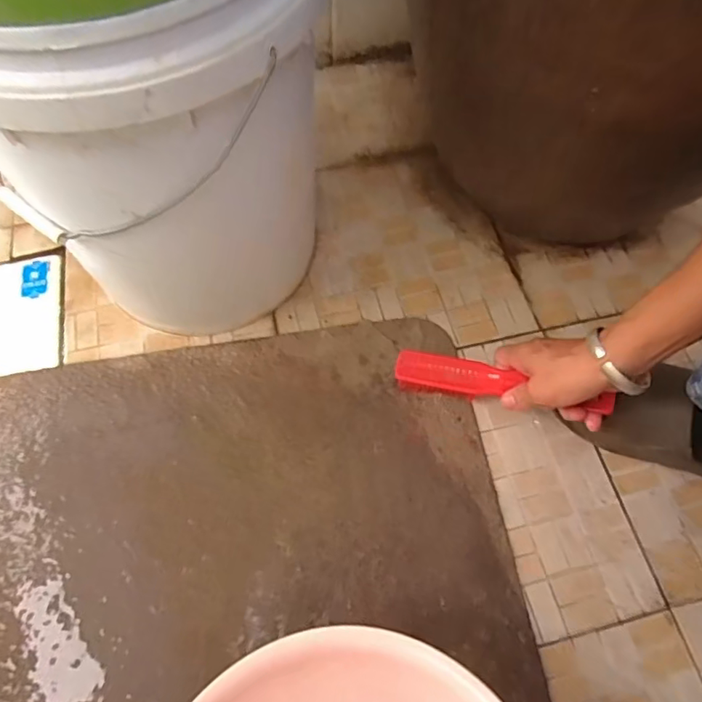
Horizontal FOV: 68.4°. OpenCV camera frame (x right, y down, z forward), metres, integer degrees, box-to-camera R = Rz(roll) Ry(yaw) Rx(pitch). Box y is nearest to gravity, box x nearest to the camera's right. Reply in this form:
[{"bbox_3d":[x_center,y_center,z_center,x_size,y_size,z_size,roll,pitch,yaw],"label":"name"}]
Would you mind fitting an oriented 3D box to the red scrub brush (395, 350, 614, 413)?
[{"bbox_3d":[0.145,0.030,0.512,0.205,0.031,0.037,8,61,26],"label":"red scrub brush"}]

